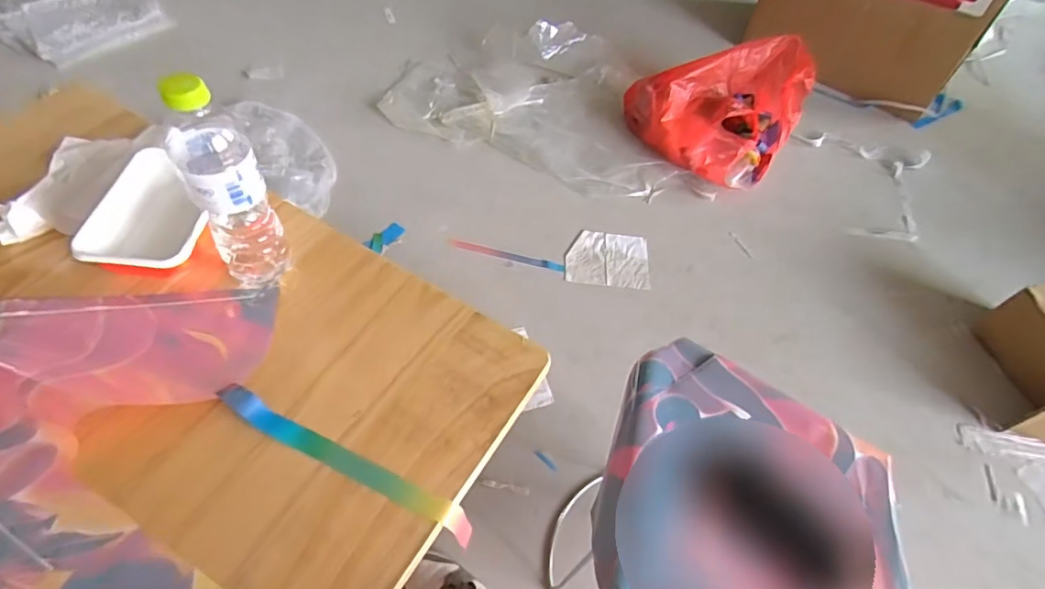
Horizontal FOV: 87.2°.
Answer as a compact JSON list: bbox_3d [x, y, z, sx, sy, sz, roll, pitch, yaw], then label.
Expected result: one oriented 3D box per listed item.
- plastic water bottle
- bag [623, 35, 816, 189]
[{"bbox_3d":[-0.265,-0.090,0.493,0.070,0.219,0.064,-32,64,-24],"label":"plastic water bottle"},{"bbox_3d":[0.511,-0.523,1.494,0.454,0.179,0.427,23,56,11],"label":"bag"}]

